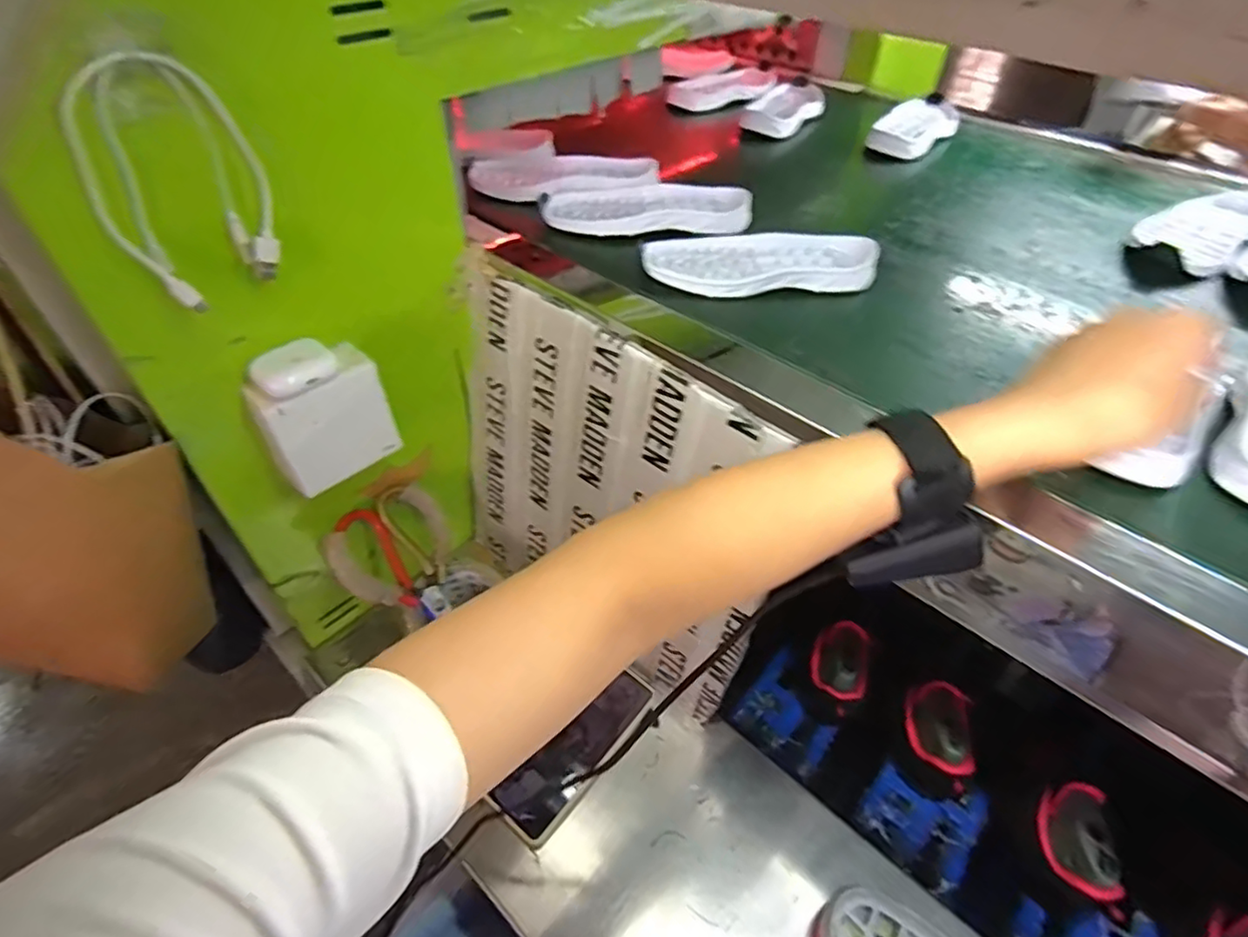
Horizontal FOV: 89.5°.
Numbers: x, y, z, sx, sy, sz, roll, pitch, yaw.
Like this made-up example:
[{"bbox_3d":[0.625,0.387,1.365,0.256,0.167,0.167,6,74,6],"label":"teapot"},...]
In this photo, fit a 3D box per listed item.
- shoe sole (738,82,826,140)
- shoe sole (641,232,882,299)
[{"bbox_3d":[0.216,-0.479,0.835,0.087,0.025,0.208,16,46,15],"label":"shoe sole"},{"bbox_3d":[0.112,-0.179,0.534,0.187,0.024,0.098,-2,44,-3],"label":"shoe sole"}]

